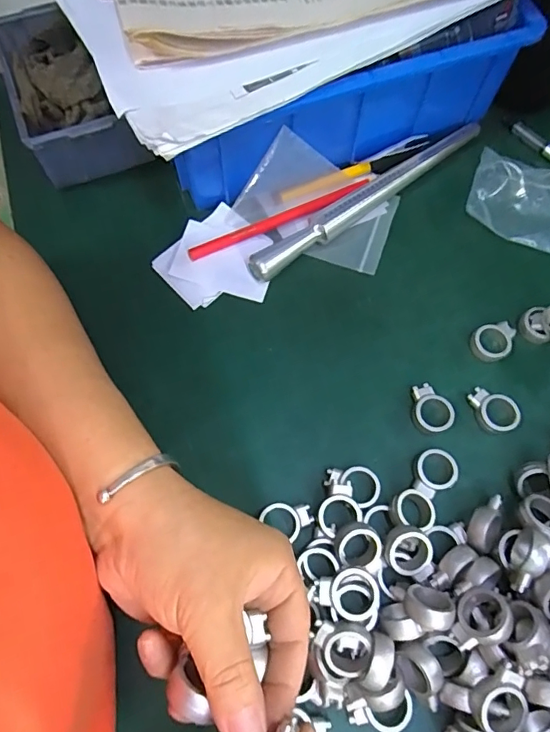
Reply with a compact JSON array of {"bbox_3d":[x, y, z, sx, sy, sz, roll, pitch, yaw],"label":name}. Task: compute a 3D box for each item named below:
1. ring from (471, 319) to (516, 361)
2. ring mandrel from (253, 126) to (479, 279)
[{"bbox_3d":[0.156,-0.018,0.337,0.034,0.010,0.025,-37,73,-14],"label":"ring"},{"bbox_3d":[0.076,-0.135,0.376,0.231,0.020,0.017,-37,73,-14],"label":"ring mandrel"}]

